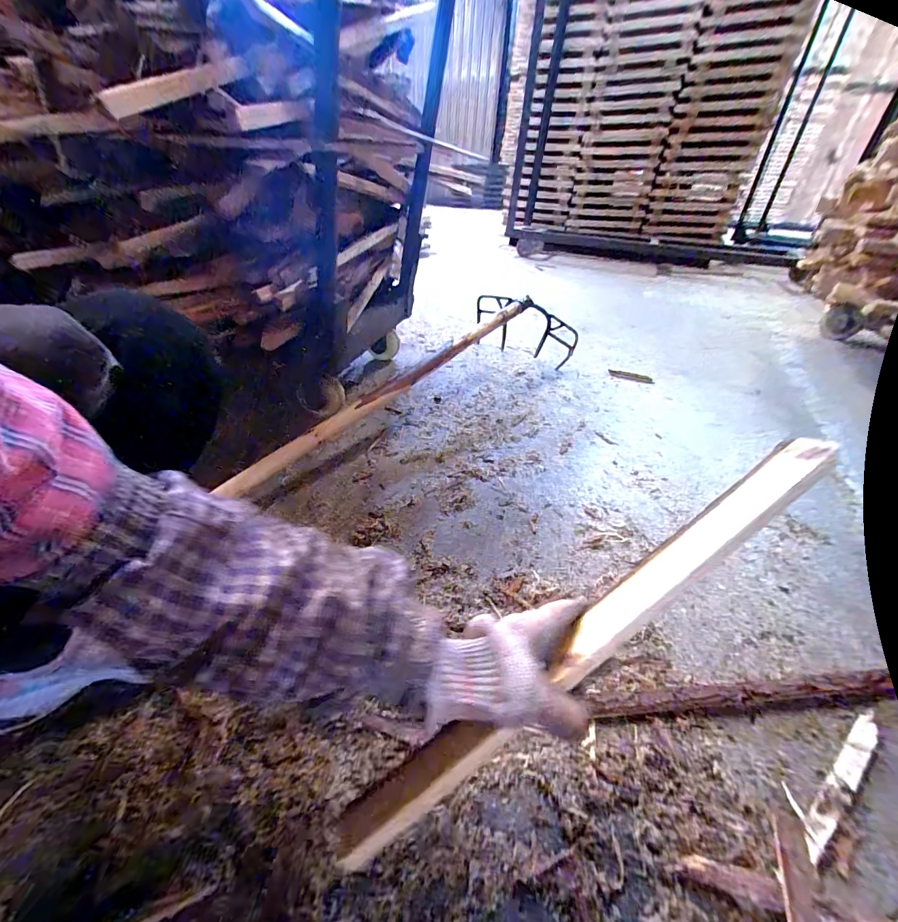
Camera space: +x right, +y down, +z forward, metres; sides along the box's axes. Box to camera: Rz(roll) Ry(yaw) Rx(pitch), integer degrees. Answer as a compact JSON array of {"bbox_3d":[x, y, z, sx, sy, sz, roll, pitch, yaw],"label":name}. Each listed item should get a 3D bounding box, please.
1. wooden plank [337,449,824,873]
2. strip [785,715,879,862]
[{"bbox_3d":[0.127,0.124,0.304,0.489,0.014,0.032,-35,43,-10],"label":"wooden plank"},{"bbox_3d":[0.355,0.287,0.358,0.169,0.010,0.033,-19,43,-27],"label":"strip"}]

